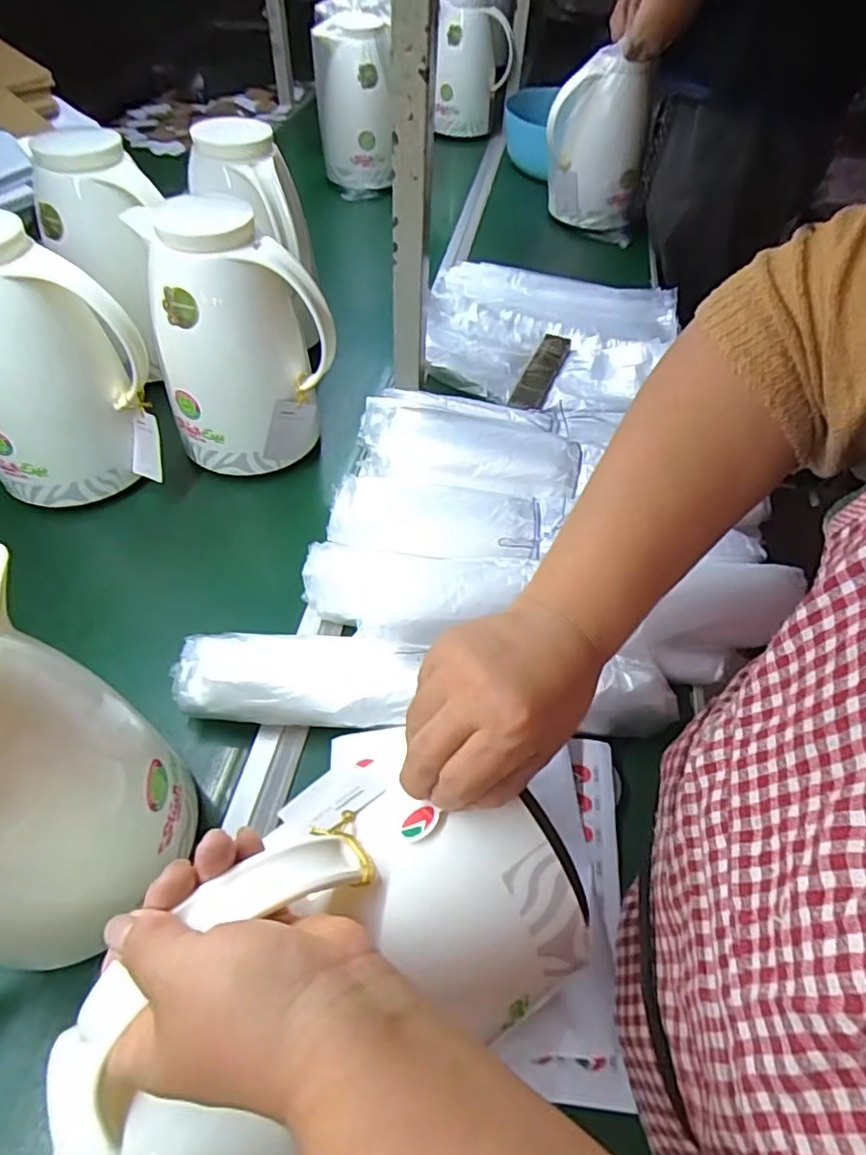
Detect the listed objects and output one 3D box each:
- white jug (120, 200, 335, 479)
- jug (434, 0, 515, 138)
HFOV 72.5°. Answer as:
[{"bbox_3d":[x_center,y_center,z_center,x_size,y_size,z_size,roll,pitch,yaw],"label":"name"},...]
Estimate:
[{"bbox_3d":[-0.201,-0.239,0.625,0.164,0.240,0.144,-17,54,-15],"label":"white jug"},{"bbox_3d":[0.094,-1.191,1.371,0.170,0.242,0.146,3,52,0],"label":"jug"}]

